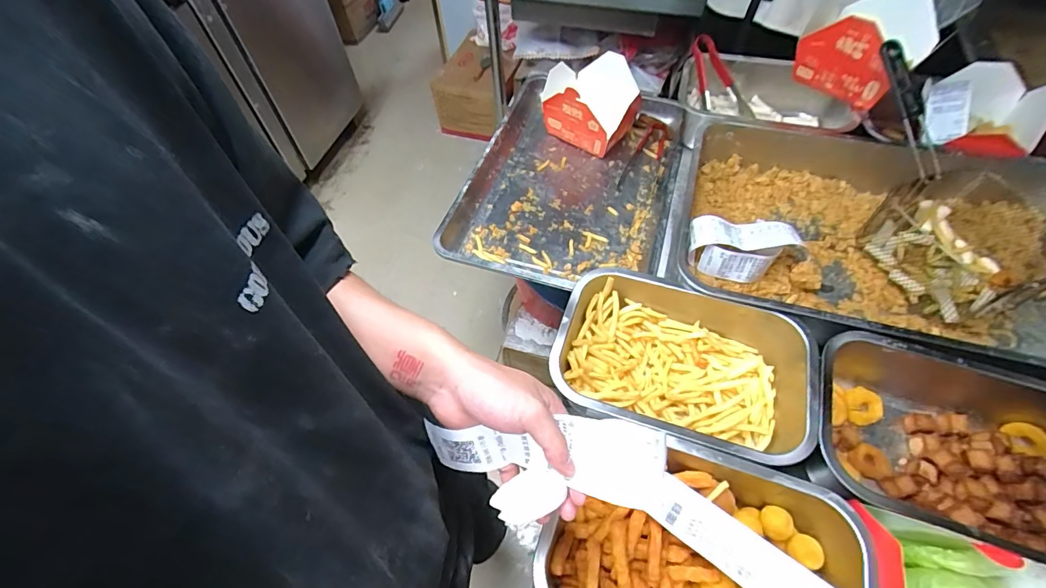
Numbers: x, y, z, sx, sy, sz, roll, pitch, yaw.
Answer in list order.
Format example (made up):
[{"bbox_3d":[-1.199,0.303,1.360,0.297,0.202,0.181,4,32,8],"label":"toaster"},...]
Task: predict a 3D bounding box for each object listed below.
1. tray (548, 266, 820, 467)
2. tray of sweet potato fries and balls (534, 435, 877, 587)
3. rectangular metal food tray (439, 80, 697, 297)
[{"bbox_3d":[0.203,0.101,0.603,0.315,0.100,0.211,17,59,14],"label":"tray"},{"bbox_3d":[0.180,0.278,0.473,0.302,0.077,0.209,16,59,13],"label":"tray of sweet potato fries and balls"},{"bbox_3d":[0.109,-0.235,0.927,0.409,0.064,0.566,14,59,12],"label":"rectangular metal food tray"}]

